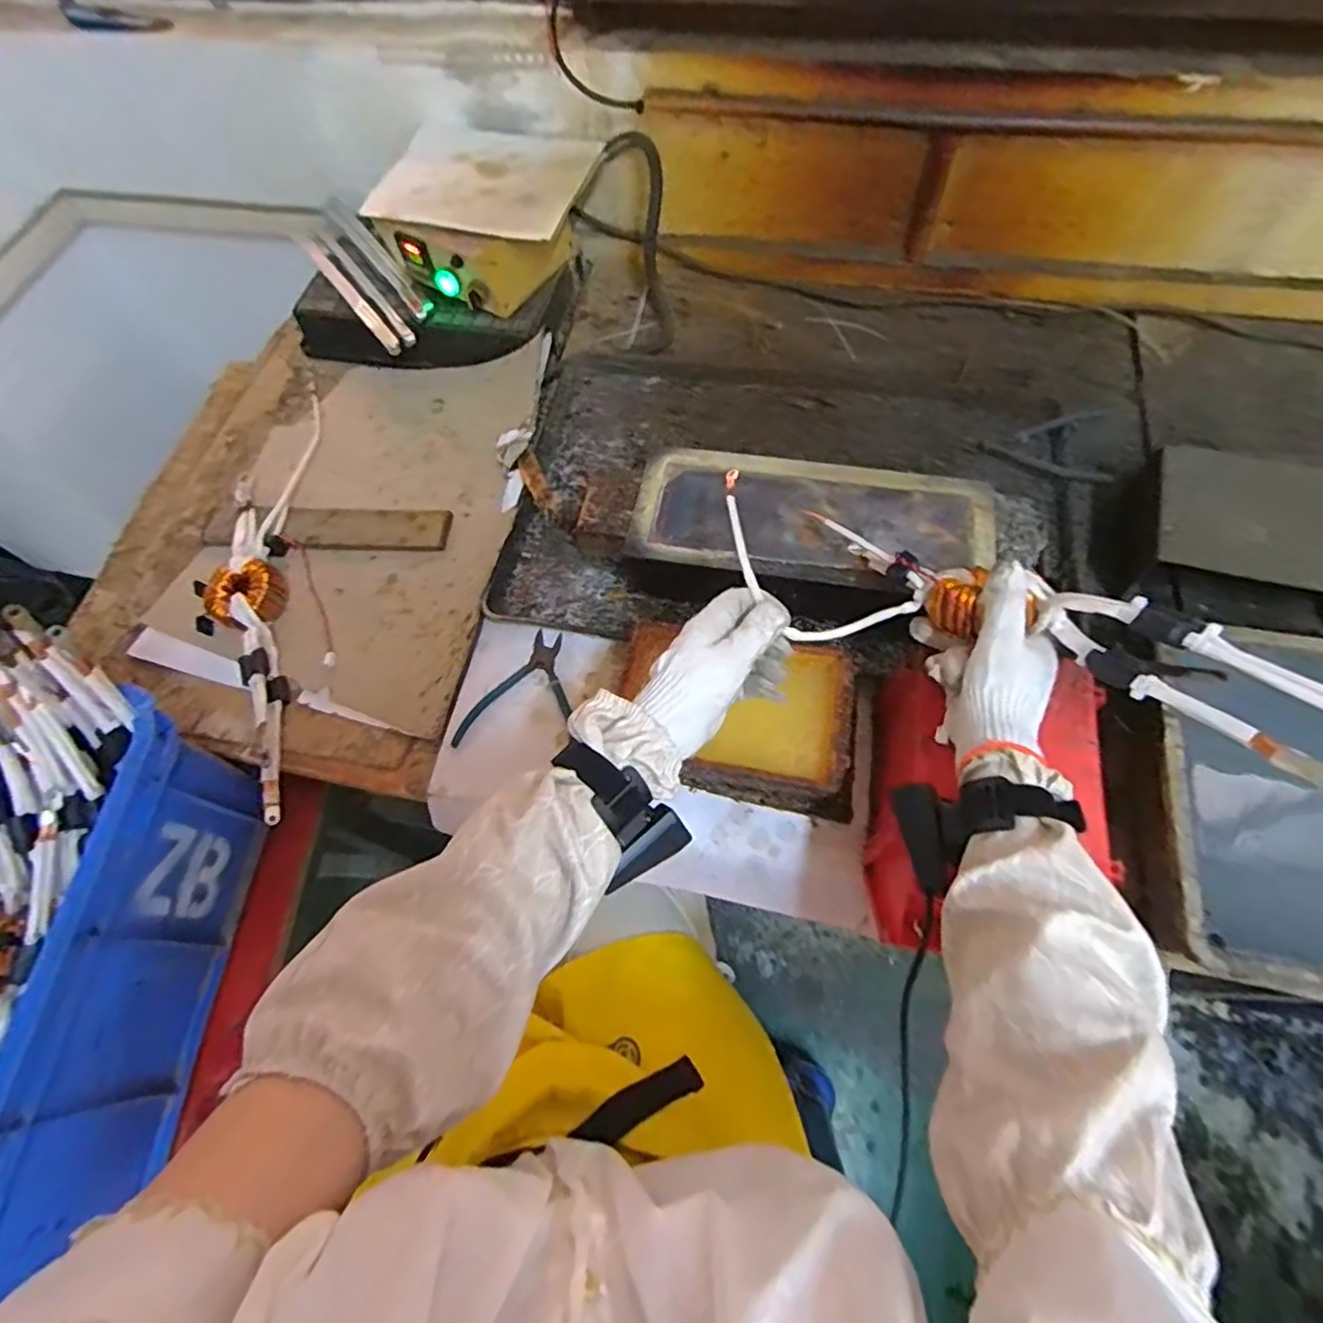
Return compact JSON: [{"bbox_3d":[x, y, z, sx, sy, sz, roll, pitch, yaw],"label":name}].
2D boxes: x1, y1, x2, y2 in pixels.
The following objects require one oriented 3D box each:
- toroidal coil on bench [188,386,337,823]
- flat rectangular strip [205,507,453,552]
[{"bbox_3d":[-0.462,-0.104,0.756,0.138,0.044,0.591,-14,65,-3],"label":"toroidal coil on bench"},{"bbox_3d":[-0.395,-0.159,0.781,0.288,0.012,0.054,2,75,1],"label":"flat rectangular strip"}]

